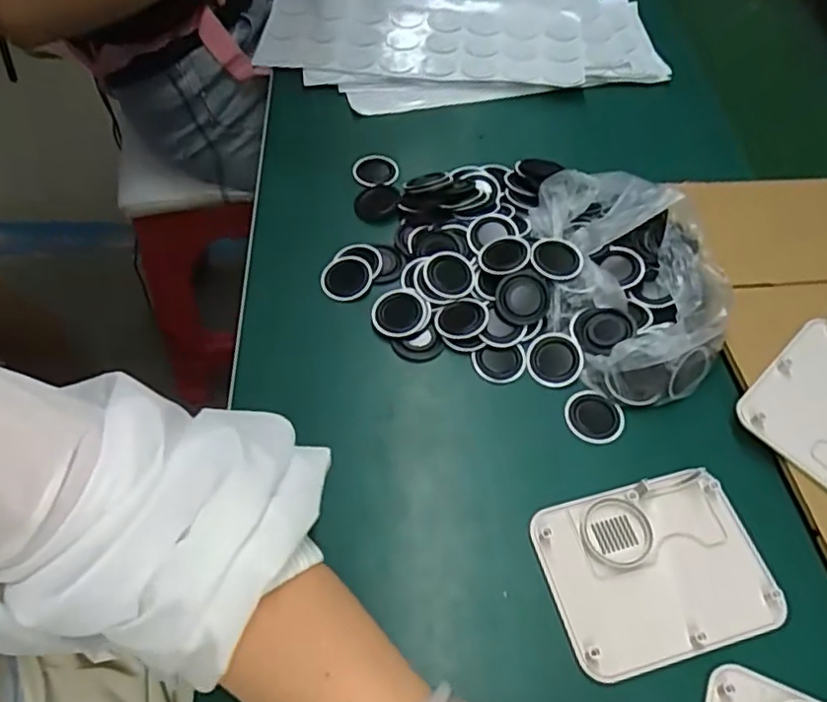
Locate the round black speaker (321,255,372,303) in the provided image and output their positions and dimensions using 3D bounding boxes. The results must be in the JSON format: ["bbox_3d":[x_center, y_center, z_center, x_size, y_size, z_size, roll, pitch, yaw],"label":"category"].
[{"bbox_3d":[-0.050,-0.056,0.483,0.036,0.006,0.039,1,56,-2],"label":"round black speaker"}]

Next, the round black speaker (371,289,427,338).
[{"bbox_3d":[-0.011,-0.028,0.465,0.039,0.007,0.040,1,56,-2],"label":"round black speaker"}]

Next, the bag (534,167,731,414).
[{"bbox_3d":[0.159,-0.061,0.452,0.120,0.055,0.186,-1,57,-3],"label":"bag"}]

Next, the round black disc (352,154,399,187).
[{"bbox_3d":[-0.031,-0.159,0.558,0.037,0.011,0.041,29,60,16],"label":"round black disc"}]

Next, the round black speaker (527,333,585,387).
[{"bbox_3d":[0.099,0.006,0.445,0.037,0.004,0.039,-3,66,8],"label":"round black speaker"}]

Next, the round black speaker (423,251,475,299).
[{"bbox_3d":[0.027,-0.057,0.476,0.038,0.005,0.038,0,68,-1],"label":"round black speaker"}]

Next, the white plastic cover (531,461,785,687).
[{"bbox_3d":[0.140,0.124,0.367,0.124,0.008,0.097,-12,58,-11],"label":"white plastic cover"}]

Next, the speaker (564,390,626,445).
[{"bbox_3d":[0.122,0.045,0.427,0.039,0.006,0.034,20,58,10],"label":"speaker"}]

